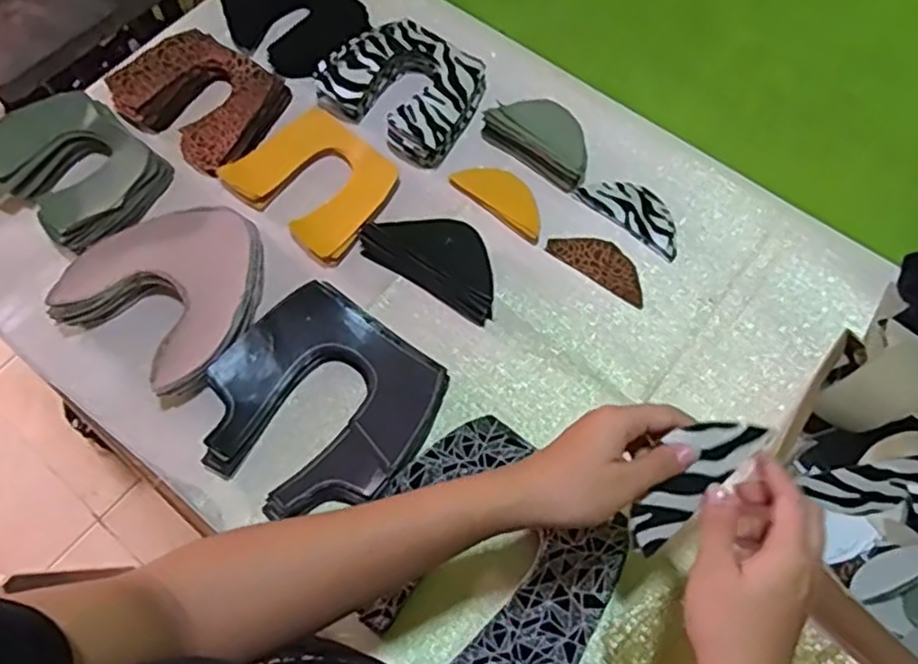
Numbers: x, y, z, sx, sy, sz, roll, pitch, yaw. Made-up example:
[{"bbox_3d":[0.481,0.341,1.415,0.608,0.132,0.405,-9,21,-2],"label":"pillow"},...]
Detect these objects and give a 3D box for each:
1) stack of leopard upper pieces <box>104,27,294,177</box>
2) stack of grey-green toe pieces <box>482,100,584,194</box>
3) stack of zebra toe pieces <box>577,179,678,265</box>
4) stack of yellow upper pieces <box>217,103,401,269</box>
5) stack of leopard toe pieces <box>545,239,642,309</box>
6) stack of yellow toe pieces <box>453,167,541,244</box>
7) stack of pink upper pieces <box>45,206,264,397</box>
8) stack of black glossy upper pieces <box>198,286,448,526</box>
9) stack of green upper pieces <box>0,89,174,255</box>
[{"bbox_3d":[-0.281,-0.251,0.760,0.177,0.042,0.133,28,70,13],"label":"stack of leopard upper pieces"},{"bbox_3d":[0.084,-0.199,0.721,0.118,0.036,0.057,37,72,17],"label":"stack of grey-green toe pieces"},{"bbox_3d":[0.178,-0.123,0.703,0.112,0.008,0.052,36,72,16],"label":"stack of zebra toe pieces"},{"bbox_3d":[-0.144,-0.151,0.716,0.158,0.028,0.128,38,72,17],"label":"stack of yellow upper pieces"},{"bbox_3d":[0.140,-0.068,0.683,0.104,0.004,0.046,35,71,16],"label":"stack of leopard toe pieces"},{"bbox_3d":[0.045,-0.136,0.704,0.109,0.006,0.048,40,73,17],"label":"stack of yellow toe pieces"},{"bbox_3d":[-0.256,-0.040,0.652,0.169,0.056,0.176,34,71,16],"label":"stack of pink upper pieces"},{"bbox_3d":[-0.121,0.065,0.610,0.182,0.044,0.179,31,70,15],"label":"stack of black glossy upper pieces"},{"bbox_3d":[-0.382,-0.165,0.701,0.153,0.083,0.139,31,70,15],"label":"stack of green upper pieces"}]

